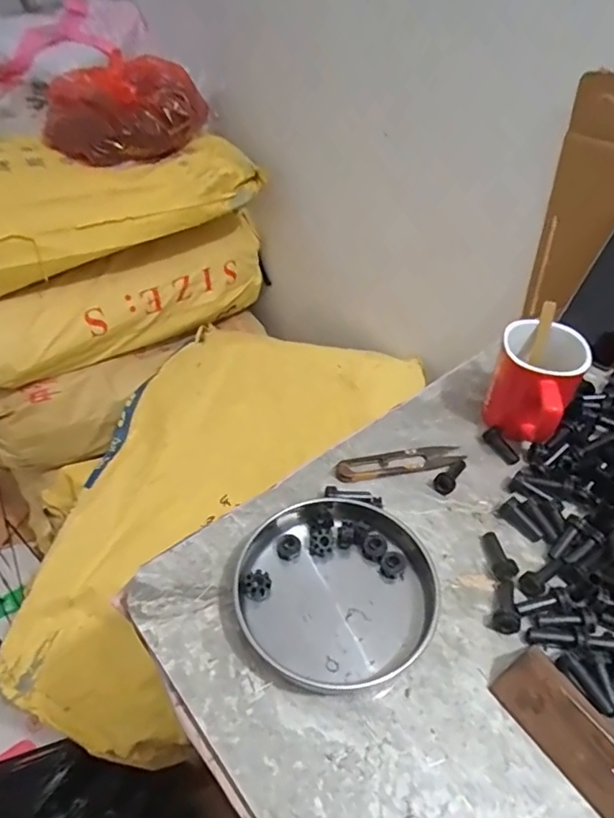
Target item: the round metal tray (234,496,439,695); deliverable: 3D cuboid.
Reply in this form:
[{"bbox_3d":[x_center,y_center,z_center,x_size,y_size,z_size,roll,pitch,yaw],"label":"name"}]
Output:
[{"bbox_3d":[0.022,0.131,0.403,0.139,0.028,0.136,1,44,-1],"label":"round metal tray"}]

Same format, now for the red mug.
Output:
[{"bbox_3d":[0.203,-0.022,0.497,0.074,0.078,0.099,27,50,25],"label":"red mug"}]

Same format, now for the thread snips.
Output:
[{"bbox_3d":[0.083,0.047,0.492,0.116,0.014,0.029,-9,45,-10],"label":"thread snips"}]

